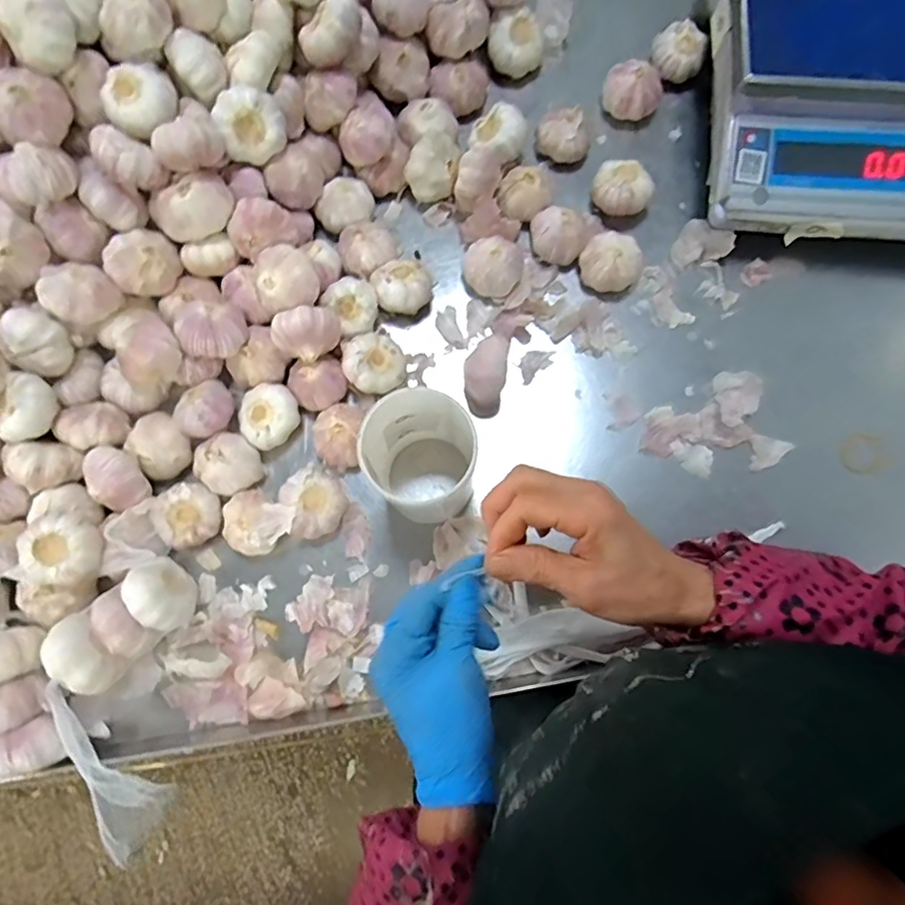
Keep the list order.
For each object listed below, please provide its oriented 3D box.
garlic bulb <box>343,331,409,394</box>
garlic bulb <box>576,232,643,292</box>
[{"bbox_3d":[-0.074,-0.083,0.534,0.055,0.041,0.053,0,79,0],"label":"garlic bulb"},{"bbox_3d":[0.156,-0.187,0.554,0.058,0.036,0.052,30,80,6],"label":"garlic bulb"}]

